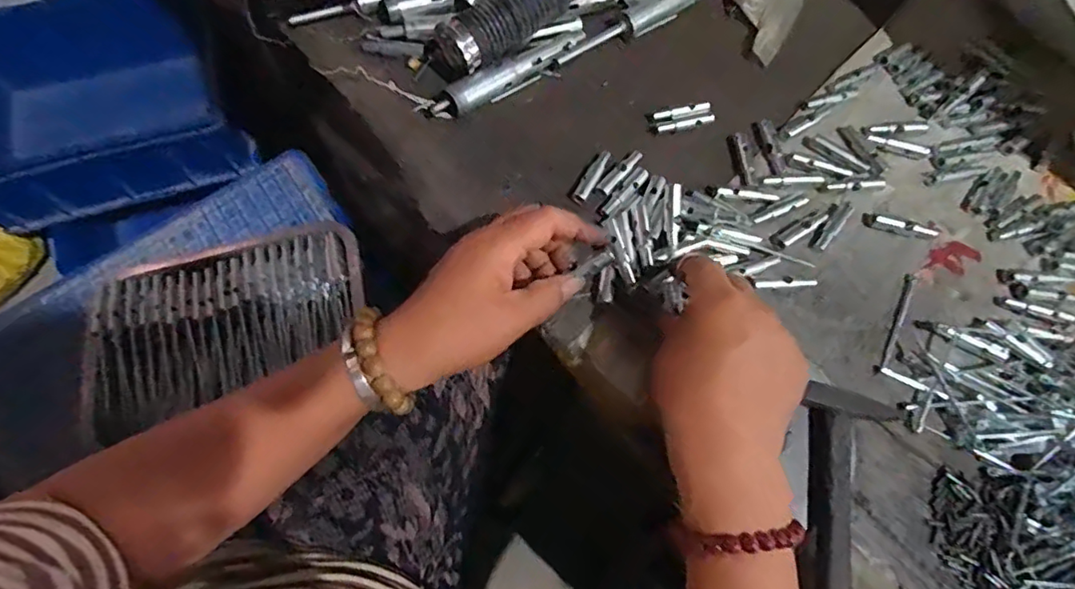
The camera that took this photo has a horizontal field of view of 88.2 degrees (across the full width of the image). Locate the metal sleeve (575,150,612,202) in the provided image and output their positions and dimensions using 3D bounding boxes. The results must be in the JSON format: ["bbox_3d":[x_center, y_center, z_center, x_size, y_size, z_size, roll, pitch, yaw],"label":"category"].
[{"bbox_3d":[0.044,-0.094,0.435,0.010,0.011,0.052,26,71,7],"label":"metal sleeve"}]

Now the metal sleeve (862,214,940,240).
[{"bbox_3d":[0.290,-0.054,0.442,0.057,0.011,0.010,13,70,2],"label":"metal sleeve"}]

